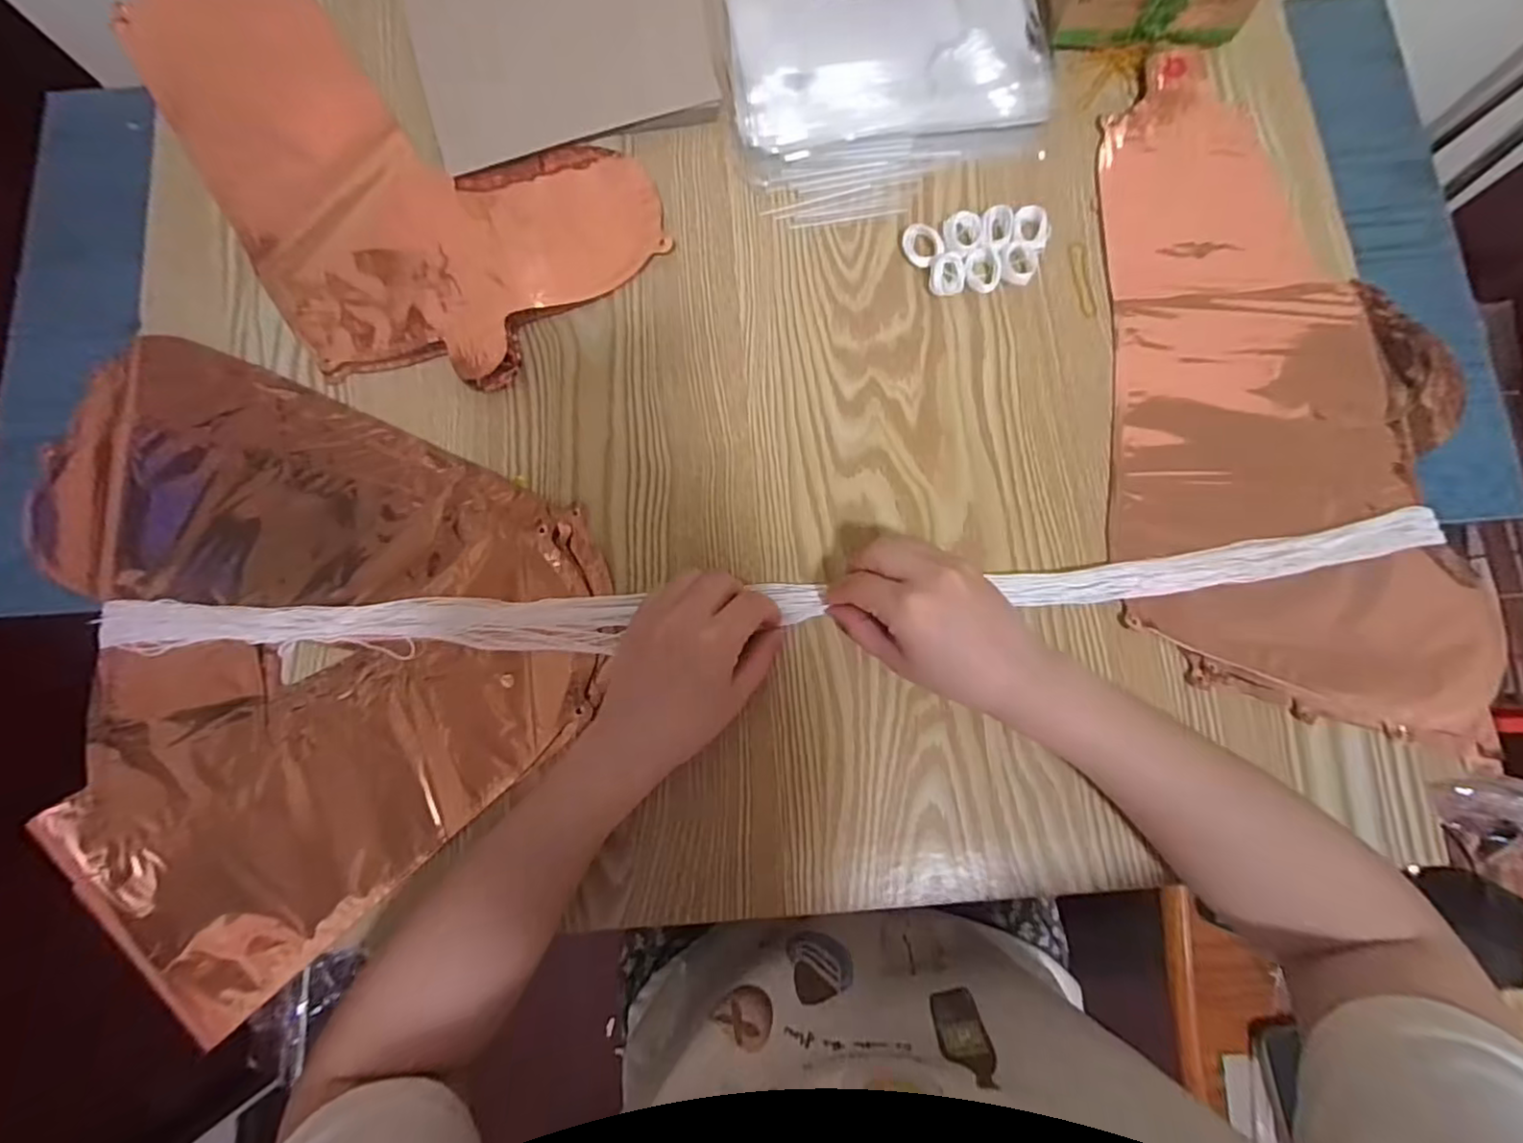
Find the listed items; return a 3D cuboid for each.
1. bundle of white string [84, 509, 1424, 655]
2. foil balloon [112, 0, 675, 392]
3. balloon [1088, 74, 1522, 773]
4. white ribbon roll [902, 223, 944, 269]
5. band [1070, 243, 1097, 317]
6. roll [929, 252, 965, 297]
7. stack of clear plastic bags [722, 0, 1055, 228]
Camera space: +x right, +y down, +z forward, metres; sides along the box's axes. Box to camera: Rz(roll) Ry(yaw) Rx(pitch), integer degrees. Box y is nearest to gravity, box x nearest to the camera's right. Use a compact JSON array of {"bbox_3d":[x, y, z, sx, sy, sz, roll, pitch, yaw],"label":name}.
[{"bbox_3d":[0.005,0.016,0.383,0.788,0.011,0.042,-4,80,1],"label":"bundle of white string"},{"bbox_3d":[-0.276,-0.301,0.437,0.228,0.015,0.415,-43,83,-6],"label":"foil balloon"},{"bbox_3d":[0.325,-0.115,0.393,0.215,0.017,0.400,4,81,1],"label":"balloon"},{"bbox_3d":[0.105,-0.212,0.417,0.024,0.010,0.028,-41,82,-6],"label":"white ribbon roll"},{"bbox_3d":[0.208,-0.188,0.415,0.010,0.004,0.052,-4,80,0],"label":"band"},{"bbox_3d":[0.118,-0.190,0.412,0.023,0.010,0.027,1,80,1],"label":"roll"},{"bbox_3d":[0.086,-0.374,0.448,0.217,0.016,0.261,-7,80,0],"label":"stack of clear plastic bags"}]

